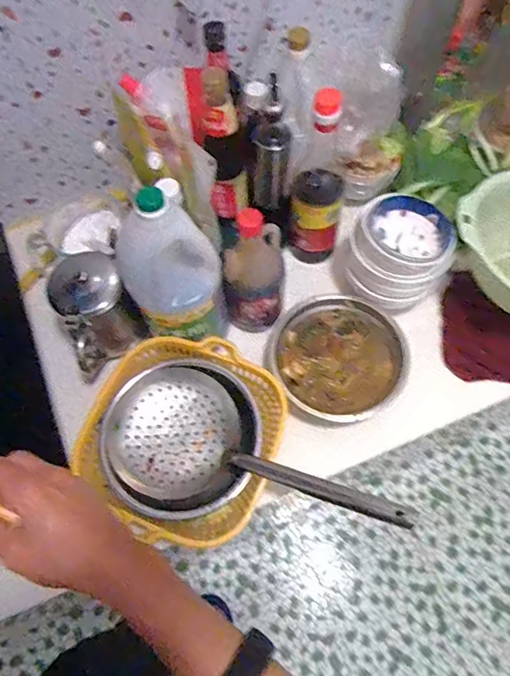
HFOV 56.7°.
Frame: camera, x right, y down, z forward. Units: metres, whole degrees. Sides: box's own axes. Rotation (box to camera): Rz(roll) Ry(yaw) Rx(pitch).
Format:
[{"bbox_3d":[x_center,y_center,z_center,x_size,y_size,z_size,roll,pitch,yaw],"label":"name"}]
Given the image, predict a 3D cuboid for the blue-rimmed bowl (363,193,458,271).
[{"bbox_3d":[0.212,-0.142,0.655,0.128,0.046,0.113,30,69,16],"label":"blue-rimmed bowl"}]

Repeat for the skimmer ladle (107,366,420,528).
[{"bbox_3d":[-0.008,0.145,0.552,0.369,0.076,0.176,17,65,25],"label":"skimmer ladle"}]

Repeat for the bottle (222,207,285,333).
[{"bbox_3d":[-0.002,-0.084,0.630,0.088,0.208,0.068,-6,64,0],"label":"bottle"}]

